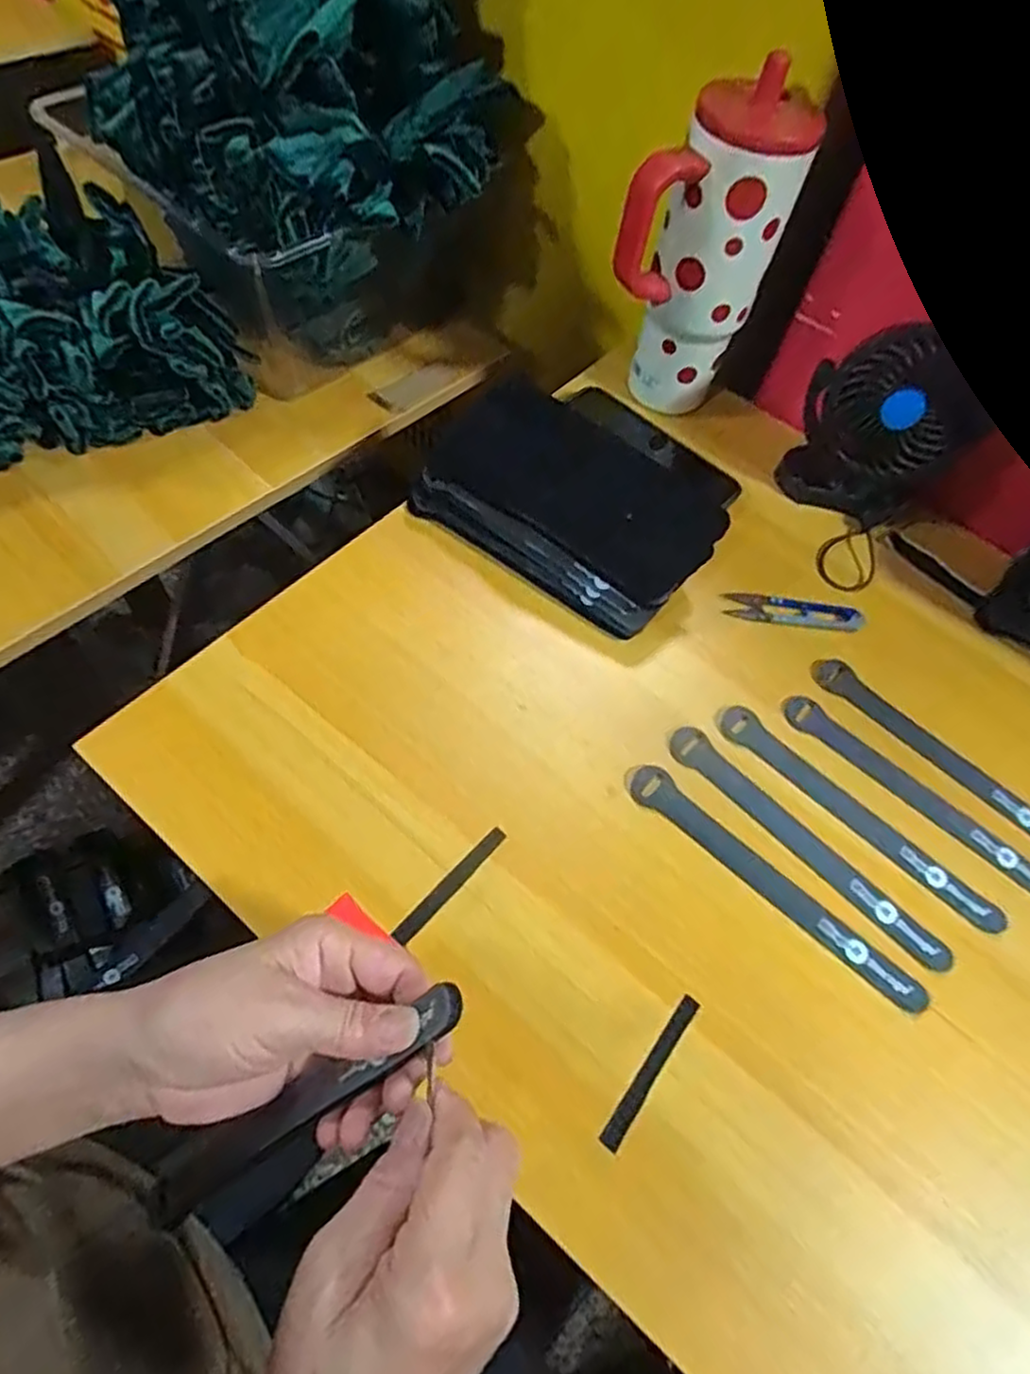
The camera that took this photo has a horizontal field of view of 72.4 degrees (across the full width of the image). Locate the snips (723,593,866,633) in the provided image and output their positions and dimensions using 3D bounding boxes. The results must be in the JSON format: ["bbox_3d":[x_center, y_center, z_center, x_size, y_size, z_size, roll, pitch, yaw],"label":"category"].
[{"bbox_3d":[0.203,-0.055,0.512,0.100,0.004,0.025,7,60,-3],"label":"snips"}]

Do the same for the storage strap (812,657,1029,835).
[{"bbox_3d":[0.286,0.046,0.468,0.196,0.009,0.027,40,64,16],"label":"storage strap"}]

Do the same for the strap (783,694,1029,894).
[{"bbox_3d":[0.259,0.069,0.451,0.194,0.009,0.024,39,63,15],"label":"strap"}]

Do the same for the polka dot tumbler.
[{"bbox_3d":[0.135,-0.314,0.528,0.105,0.205,0.097,21,60,6],"label":"polka dot tumbler"}]

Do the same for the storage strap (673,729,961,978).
[{"bbox_3d":[0.173,0.095,0.426,0.024,0.008,0.193,-38,71,-24],"label":"storage strap"}]

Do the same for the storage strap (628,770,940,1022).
[{"bbox_3d":[0.150,0.114,0.411,0.194,0.009,0.023,39,63,15],"label":"storage strap"}]

